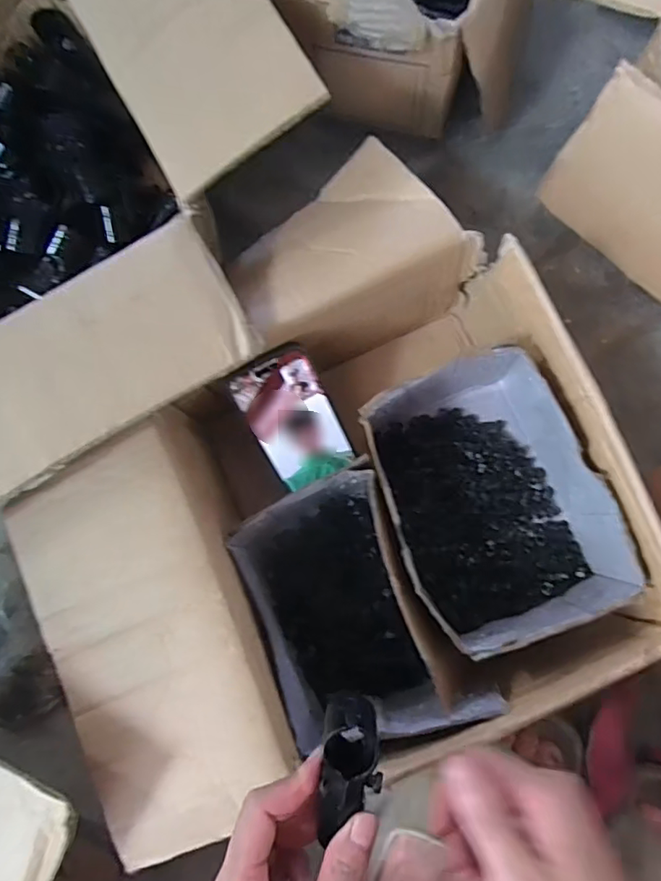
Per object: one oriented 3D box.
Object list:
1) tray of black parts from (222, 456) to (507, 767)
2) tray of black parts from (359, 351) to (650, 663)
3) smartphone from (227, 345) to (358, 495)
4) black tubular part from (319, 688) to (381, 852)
[{"bbox_3d":[0.017,0.133,0.456,0.134,0.103,0.196,-24,81,-1],"label":"tray of black parts"},{"bbox_3d":[0.124,0.042,0.468,0.160,0.097,0.222,-24,81,-1],"label":"tray of black parts"},{"bbox_3d":[-0.030,-0.017,0.478,0.068,0.006,0.124,-28,119,-3],"label":"smartphone"},{"bbox_3d":[0.010,0.182,0.316,0.026,0.032,0.070,12,79,5],"label":"black tubular part"}]

